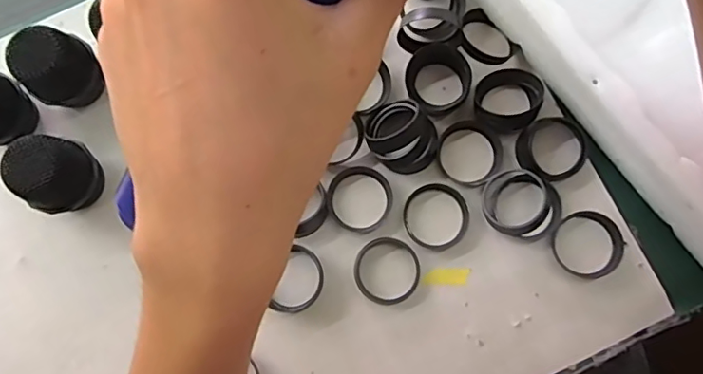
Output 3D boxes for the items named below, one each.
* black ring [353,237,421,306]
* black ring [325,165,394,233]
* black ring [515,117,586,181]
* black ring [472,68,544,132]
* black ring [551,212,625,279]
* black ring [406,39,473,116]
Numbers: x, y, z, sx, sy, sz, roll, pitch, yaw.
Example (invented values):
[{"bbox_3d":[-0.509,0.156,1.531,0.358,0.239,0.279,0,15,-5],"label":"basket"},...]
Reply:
[{"bbox_3d":[0.024,0.055,0.364,0.044,0.008,0.044,0,79,2],"label":"black ring"},{"bbox_3d":[0.006,0.008,0.372,0.043,0.007,0.044,0,79,2],"label":"black ring"},{"bbox_3d":[0.136,-0.026,0.372,0.047,0.014,0.043,0,79,2],"label":"black ring"},{"bbox_3d":[0.107,-0.060,0.377,0.044,0.019,0.040,0,79,2],"label":"black ring"},{"bbox_3d":[0.157,0.038,0.362,0.044,0.007,0.043,0,79,2],"label":"black ring"},{"bbox_3d":[0.060,-0.077,0.384,0.045,0.013,0.048,0,79,2],"label":"black ring"}]

